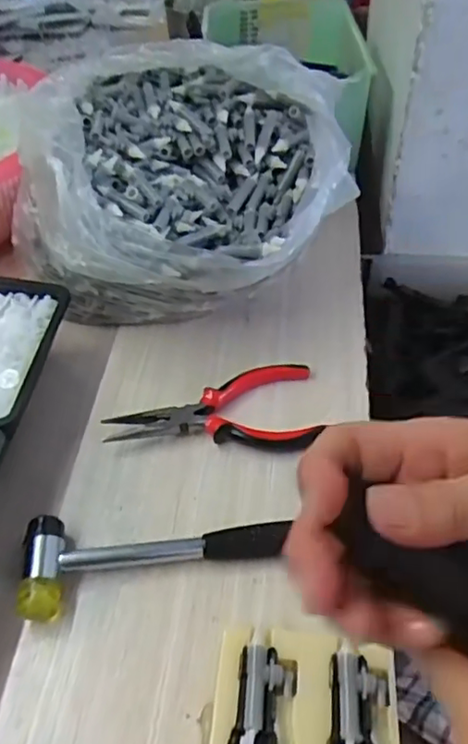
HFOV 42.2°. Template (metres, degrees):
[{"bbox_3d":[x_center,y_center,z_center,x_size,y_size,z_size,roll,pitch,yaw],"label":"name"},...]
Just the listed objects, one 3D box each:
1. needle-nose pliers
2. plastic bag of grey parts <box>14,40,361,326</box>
[{"bbox_3d":[-0.015,0.026,0.448,0.148,0.013,0.076,-3,45,-1],"label":"needle-nose pliers"},{"bbox_3d":[-0.043,-0.149,0.502,0.244,0.148,0.236,18,49,19],"label":"plastic bag of grey parts"}]

